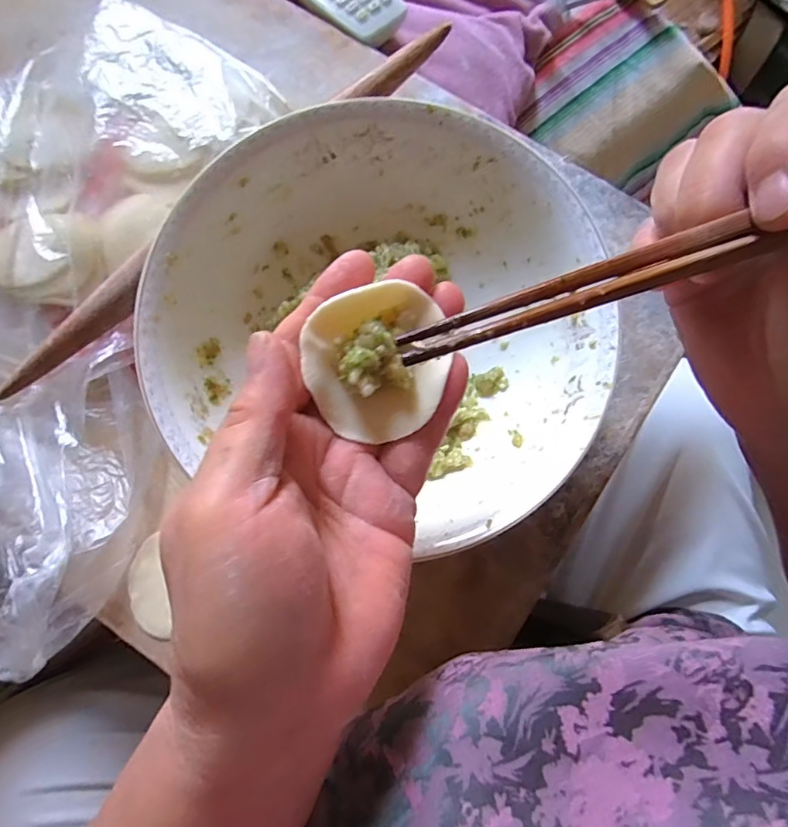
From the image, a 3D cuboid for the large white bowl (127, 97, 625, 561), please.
[{"bbox_3d":[-0.005,-0.049,0.271,0.218,0.073,0.200,0,82,-3],"label":"large white bowl"}]

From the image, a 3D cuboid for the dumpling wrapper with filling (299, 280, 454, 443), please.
[{"bbox_3d":[-0.004,-0.018,0.175,0.049,0.023,0.045,0,76,0],"label":"dumpling wrapper with filling"}]

